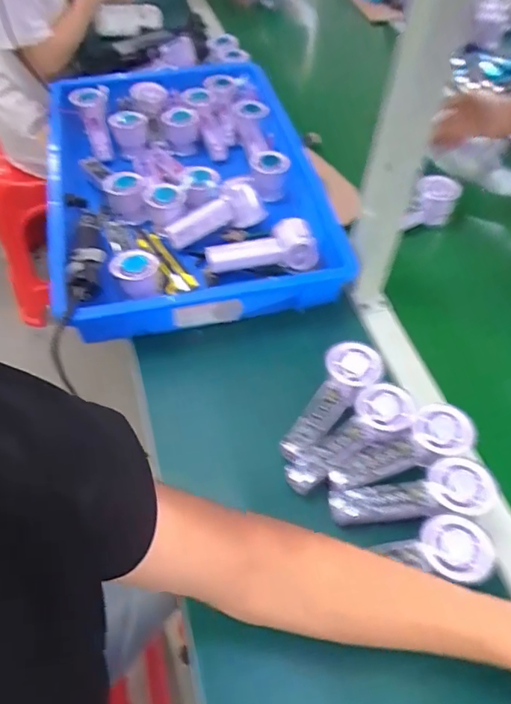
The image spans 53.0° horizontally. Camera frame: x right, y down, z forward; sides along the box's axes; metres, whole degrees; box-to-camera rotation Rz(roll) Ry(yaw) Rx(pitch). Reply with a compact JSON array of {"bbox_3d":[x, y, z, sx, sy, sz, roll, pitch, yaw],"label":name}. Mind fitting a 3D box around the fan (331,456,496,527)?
[{"bbox_3d":[0.148,0.138,0.492,0.150,0.028,0.051,-13,54,7],"label":"fan"}]

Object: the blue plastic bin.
[{"bbox_3d":[-0.113,-0.274,0.802,0.382,0.090,0.626,-11,55,-11],"label":"blue plastic bin"}]

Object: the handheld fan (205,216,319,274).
[{"bbox_3d":[0.009,-0.139,0.700,0.145,0.041,0.065,-9,53,9],"label":"handheld fan"}]

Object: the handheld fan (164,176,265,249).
[{"bbox_3d":[-0.061,-0.197,0.742,0.143,0.048,0.057,-26,57,1],"label":"handheld fan"}]

